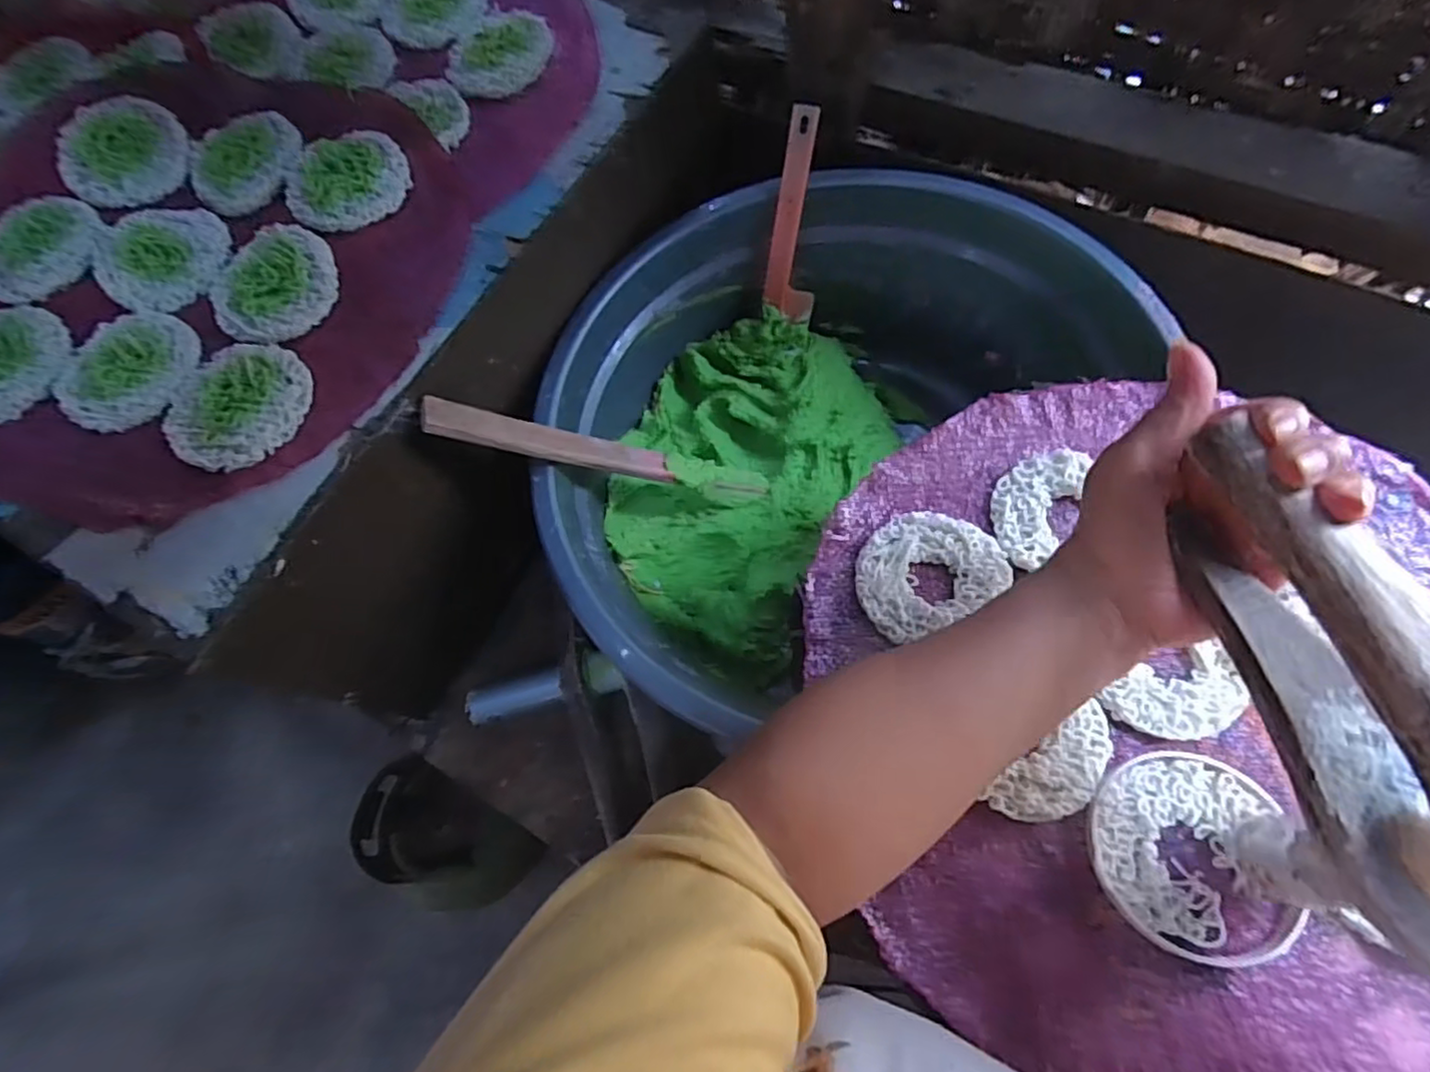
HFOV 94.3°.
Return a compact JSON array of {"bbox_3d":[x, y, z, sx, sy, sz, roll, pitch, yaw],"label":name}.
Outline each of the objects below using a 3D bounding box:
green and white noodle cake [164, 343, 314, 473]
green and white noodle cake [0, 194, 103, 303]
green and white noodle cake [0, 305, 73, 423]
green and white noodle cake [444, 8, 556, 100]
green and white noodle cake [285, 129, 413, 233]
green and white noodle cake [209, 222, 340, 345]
[{"bbox_3d":[-0.266,-0.075,0.369,0.075,0.009,0.075,-2,68,5],"label":"green and white noodle cake"},{"bbox_3d":[-0.427,-0.183,0.417,0.076,0.008,0.079,-29,68,-6],"label":"green and white noodle cake"},{"bbox_3d":[-0.421,-0.102,0.391,0.072,0.010,0.076,2,67,-4],"label":"green and white noodle cake"},{"bbox_3d":[-0.150,-0.335,0.459,0.069,0.005,0.079,5,69,8],"label":"green and white noodle cake"},{"bbox_3d":[-0.233,-0.226,0.420,0.074,0.009,0.077,-2,68,5],"label":"green and white noodle cake"},{"bbox_3d":[-0.266,-0.153,0.396,0.073,0.009,0.080,-2,68,5],"label":"green and white noodle cake"}]

